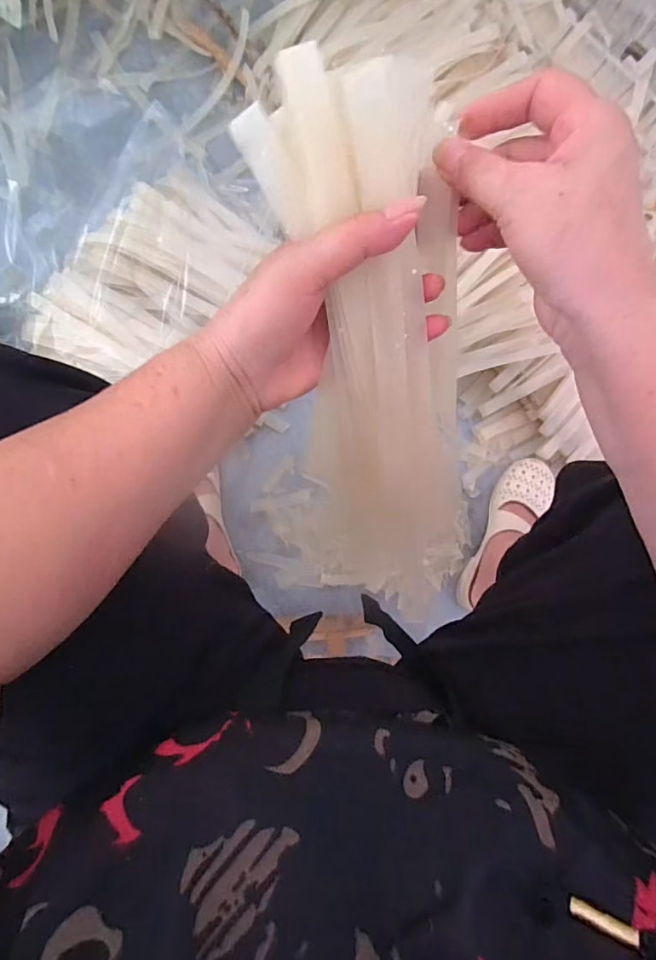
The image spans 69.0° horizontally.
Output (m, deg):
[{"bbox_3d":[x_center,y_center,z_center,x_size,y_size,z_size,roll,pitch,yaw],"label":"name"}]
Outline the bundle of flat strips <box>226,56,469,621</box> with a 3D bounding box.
[{"bbox_3d":[0.032,-0.054,0.284,0.102,0.037,0.306,-13,121,-6],"label":"bundle of flat strips"}]

